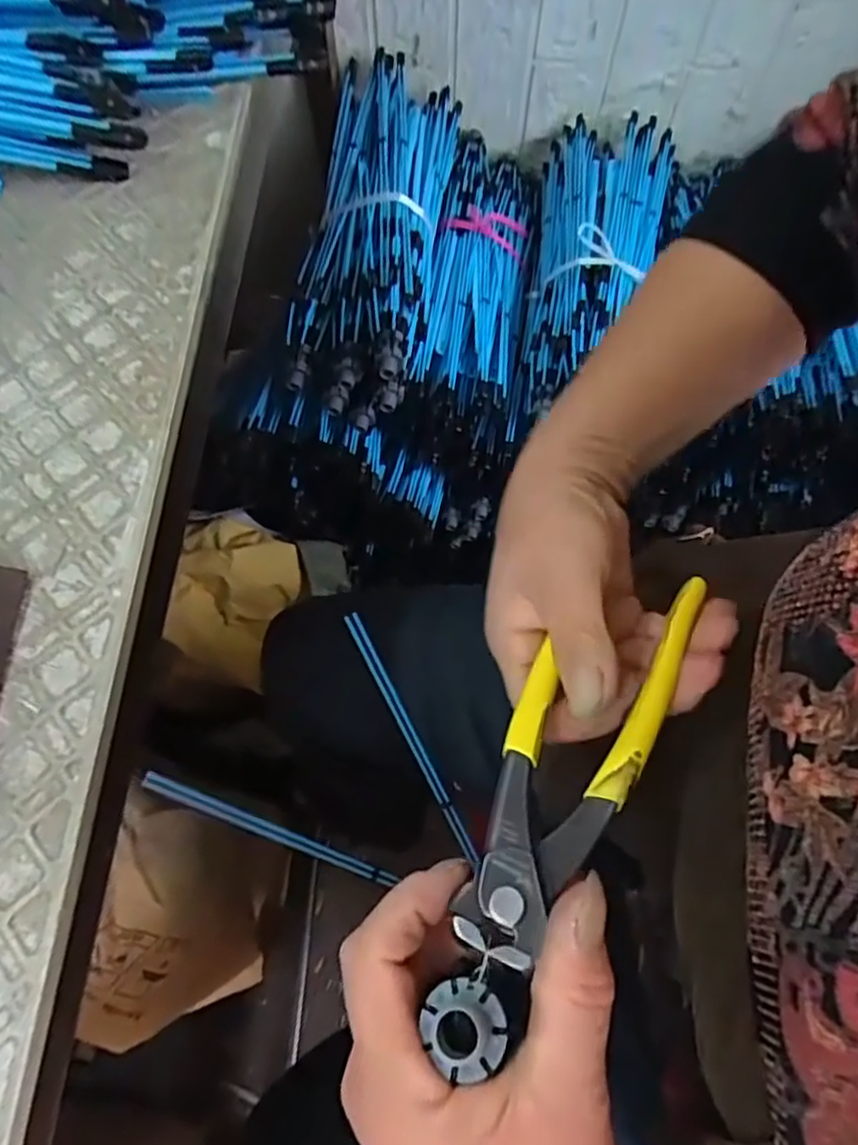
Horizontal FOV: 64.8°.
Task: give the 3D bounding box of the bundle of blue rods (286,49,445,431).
[{"bbox_3d":[-0.052,-0.320,0.650,0.110,0.101,0.375,5,67,1],"label":"bundle of blue rods"}]

